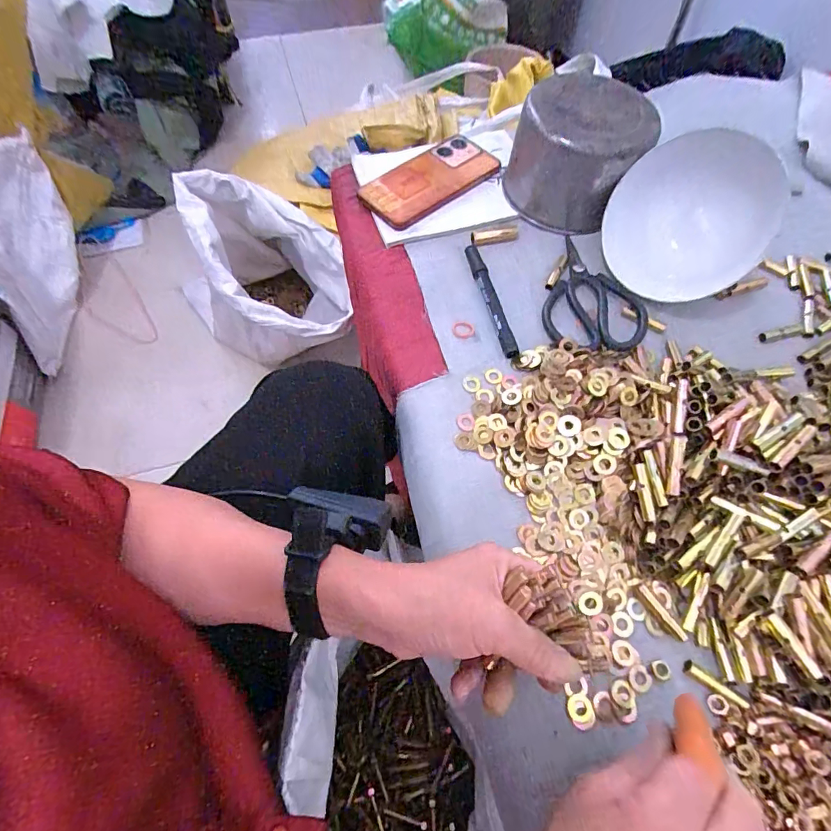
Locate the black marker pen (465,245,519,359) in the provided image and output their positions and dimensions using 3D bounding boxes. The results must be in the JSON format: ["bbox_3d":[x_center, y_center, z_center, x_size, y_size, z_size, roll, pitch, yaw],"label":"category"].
[{"bbox_3d":[0.075,-0.115,0.456,0.016,0.013,0.131,-14,63,-4],"label":"black marker pen"}]

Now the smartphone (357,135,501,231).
[{"bbox_3d":[0.017,-0.273,0.536,0.165,0.012,0.077,-39,83,-18],"label":"smartphone"}]

